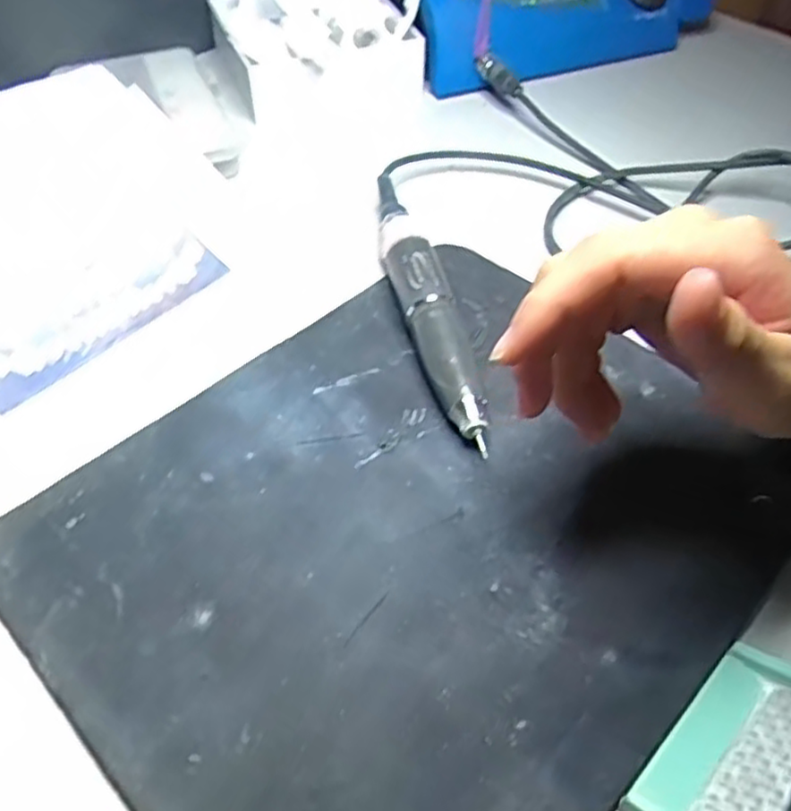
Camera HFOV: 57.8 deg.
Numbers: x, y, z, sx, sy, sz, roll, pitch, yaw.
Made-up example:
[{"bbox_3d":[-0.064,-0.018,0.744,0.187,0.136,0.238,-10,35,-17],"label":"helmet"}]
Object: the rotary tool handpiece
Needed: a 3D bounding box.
[{"bbox_3d":[0.016,-0.052,0.369,0.025,0.026,0.175,-10,50,-10],"label":"rotary tool handpiece"}]

